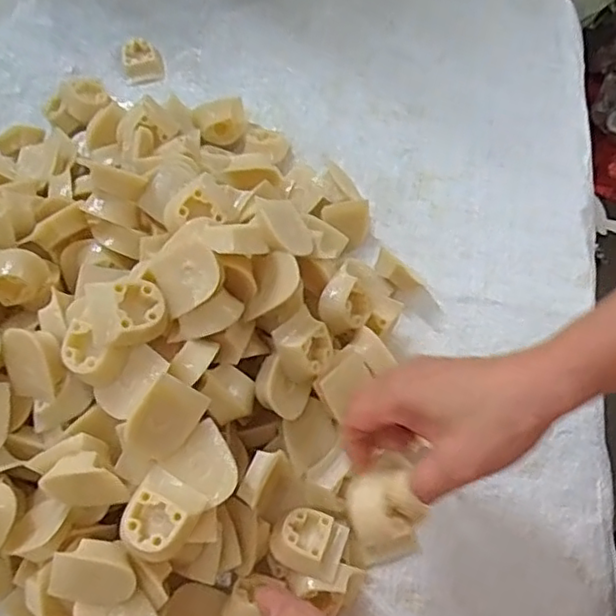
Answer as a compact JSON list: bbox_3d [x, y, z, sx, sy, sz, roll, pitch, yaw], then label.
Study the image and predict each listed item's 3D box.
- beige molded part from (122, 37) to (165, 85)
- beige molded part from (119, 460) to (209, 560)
[{"bbox_3d":[-0.161,-0.241,0.616,0.038,0.018,0.042,-19,67,-5],"label":"beige molded part"},{"bbox_3d":[-0.083,0.116,0.360,0.038,0.019,0.044,28,70,13],"label":"beige molded part"}]

